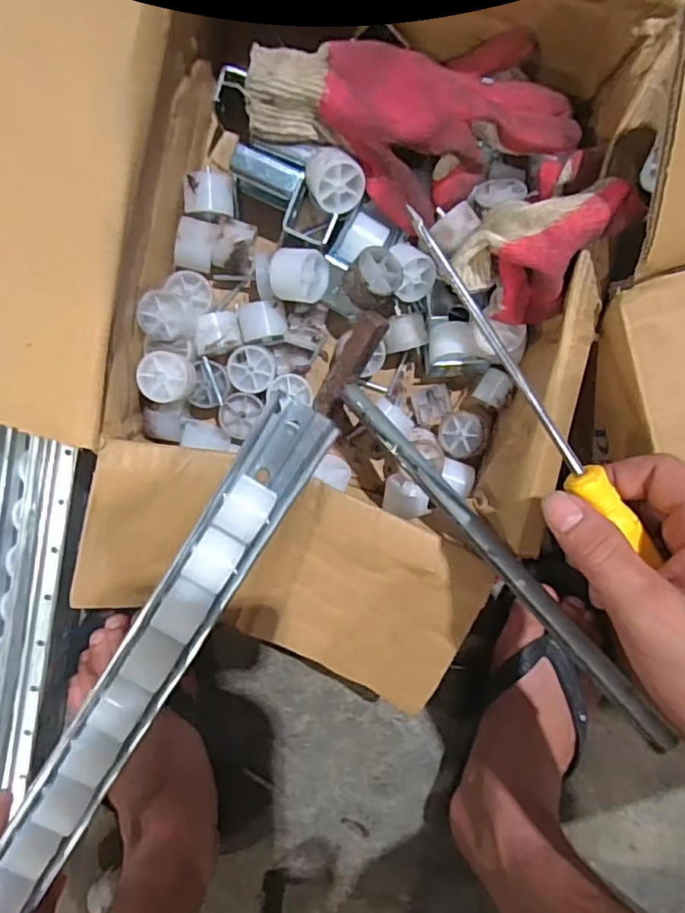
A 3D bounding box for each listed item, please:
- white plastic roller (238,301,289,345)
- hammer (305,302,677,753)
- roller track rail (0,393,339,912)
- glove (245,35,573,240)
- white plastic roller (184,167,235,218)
[{"bbox_3d":[-0.058,-0.099,0.421,0.034,0.027,0.029,-9,97,-2],"label":"white plastic roller"},{"bbox_3d":[0.087,0.042,0.361,0.065,0.069,0.300,-38,69,1],"label":"hammer"},{"bbox_3d":[-0.115,0.122,0.344,0.045,0.036,0.352,32,90,-6],"label":"roller track rail"},{"bbox_3d":[0.042,-0.213,0.365,0.209,0.042,0.108,14,95,-5],"label":"glove"},{"bbox_3d":[-0.094,-0.186,0.403,0.032,0.034,0.029,3,96,-4],"label":"white plastic roller"}]

